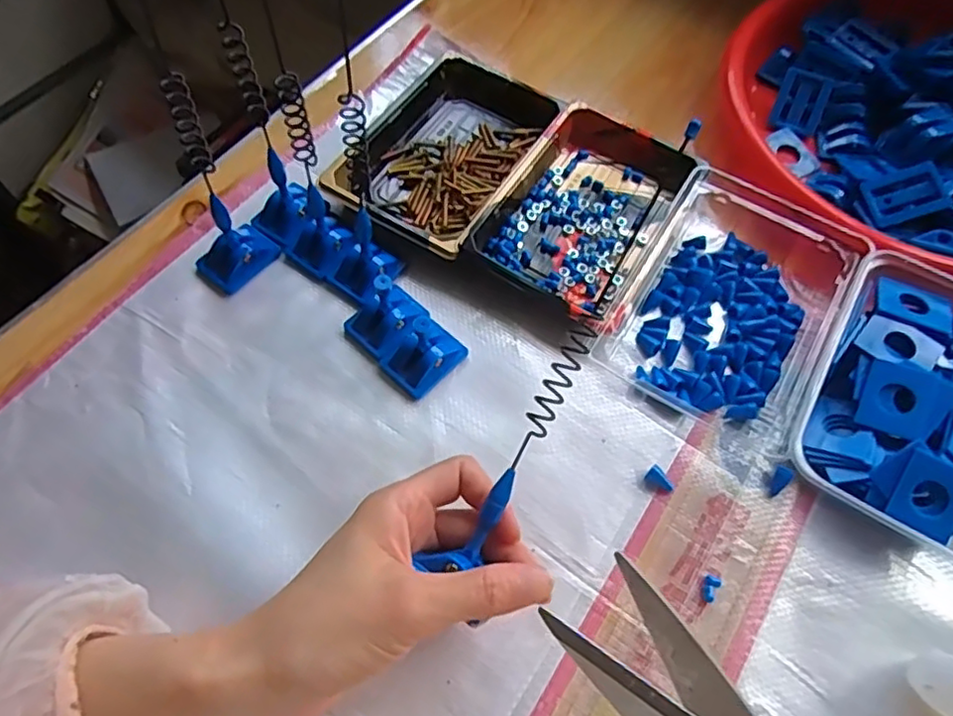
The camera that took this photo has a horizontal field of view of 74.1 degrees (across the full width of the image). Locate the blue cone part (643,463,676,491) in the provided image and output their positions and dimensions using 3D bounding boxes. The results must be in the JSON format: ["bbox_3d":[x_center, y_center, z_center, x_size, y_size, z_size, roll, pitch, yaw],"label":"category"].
[{"bbox_3d":[0.102,0.067,0.348,0.016,0.006,0.010,33,66,14],"label":"blue cone part"}]

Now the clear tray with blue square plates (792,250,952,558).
[{"bbox_3d":[0.247,0.024,0.355,0.109,0.035,0.158,29,65,13],"label":"clear tray with blue square plates"}]

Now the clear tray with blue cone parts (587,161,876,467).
[{"bbox_3d":[0.161,-0.042,0.390,0.119,0.030,0.170,28,64,12],"label":"clear tray with blue cone parts"}]

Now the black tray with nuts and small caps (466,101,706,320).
[{"bbox_3d":[0.076,-0.106,0.423,0.100,0.026,0.163,32,65,14],"label":"black tray with nuts and small caps"}]

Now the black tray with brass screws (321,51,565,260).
[{"bbox_3d":[-0.021,-0.147,0.443,0.111,0.022,0.162,29,65,12],"label":"black tray with brass screws"}]

